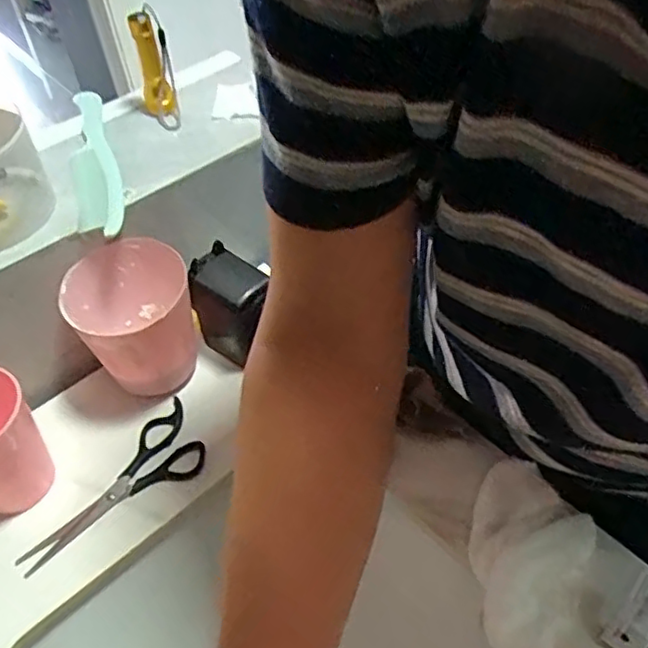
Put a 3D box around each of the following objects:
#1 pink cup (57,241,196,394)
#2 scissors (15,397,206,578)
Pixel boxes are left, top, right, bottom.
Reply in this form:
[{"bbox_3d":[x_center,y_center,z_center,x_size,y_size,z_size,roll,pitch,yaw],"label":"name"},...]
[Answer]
[{"bbox_3d":[-0.162,0.003,0.592,0.105,0.126,0.098,-2,48,2],"label":"pink cup"},{"bbox_3d":[-0.181,0.139,0.557,0.172,0.011,0.070,-32,54,-23],"label":"scissors"}]

